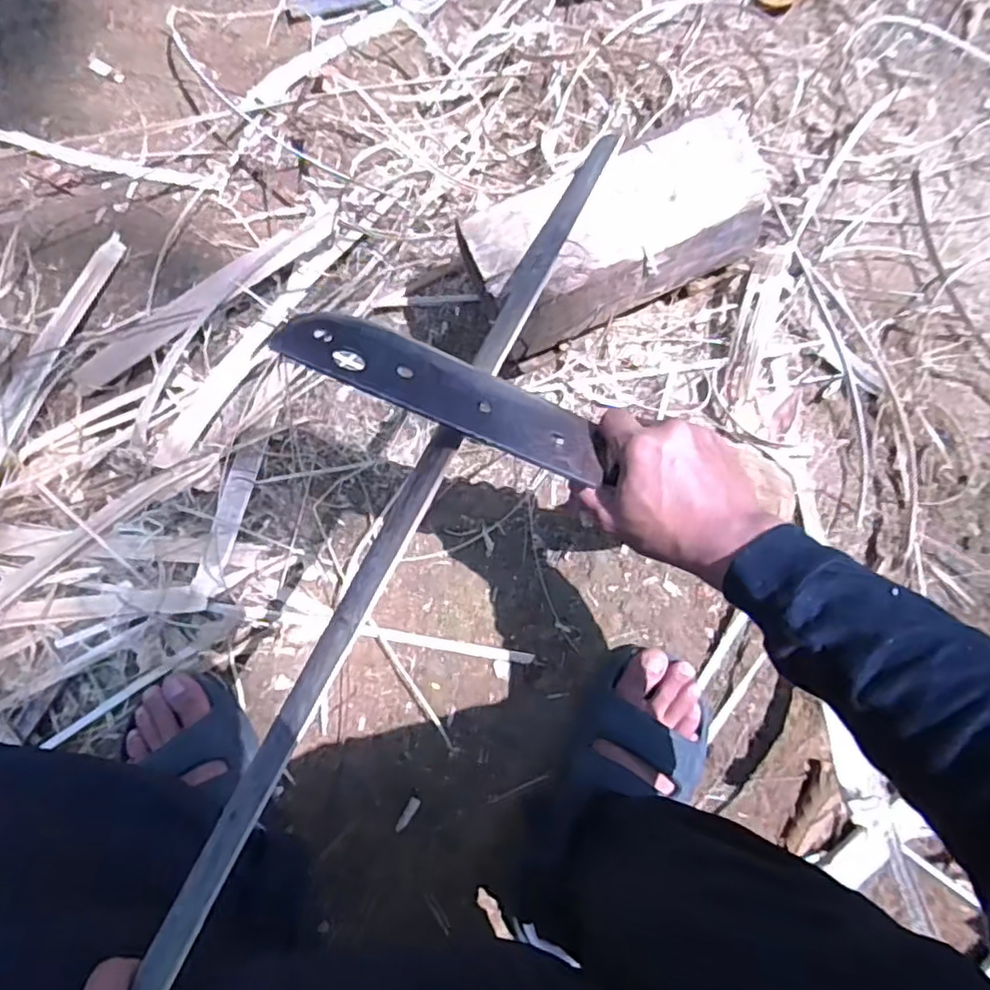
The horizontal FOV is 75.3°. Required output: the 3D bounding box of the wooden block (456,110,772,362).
[{"bbox_3d":[0.105,-0.237,0.584,0.271,0.074,0.114,-27,82,-4],"label":"wooden block"}]

